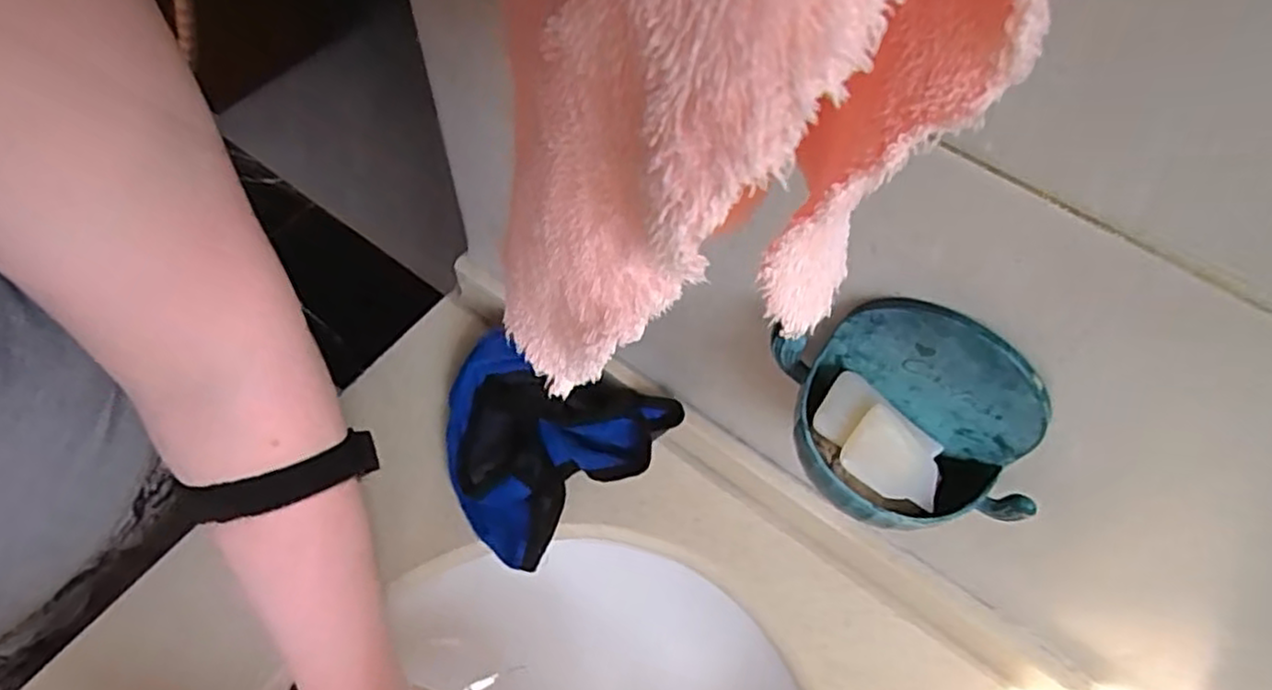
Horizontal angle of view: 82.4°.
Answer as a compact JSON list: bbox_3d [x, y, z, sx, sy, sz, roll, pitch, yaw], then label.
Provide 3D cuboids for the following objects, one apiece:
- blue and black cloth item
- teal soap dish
[{"bbox_3d":[-0.064,0.074,0.479,0.142,0.034,0.129,21,81,14],"label":"blue and black cloth item"},{"bbox_3d":[0.110,0.035,0.303,0.128,0.087,0.062,31,64,14],"label":"teal soap dish"}]

